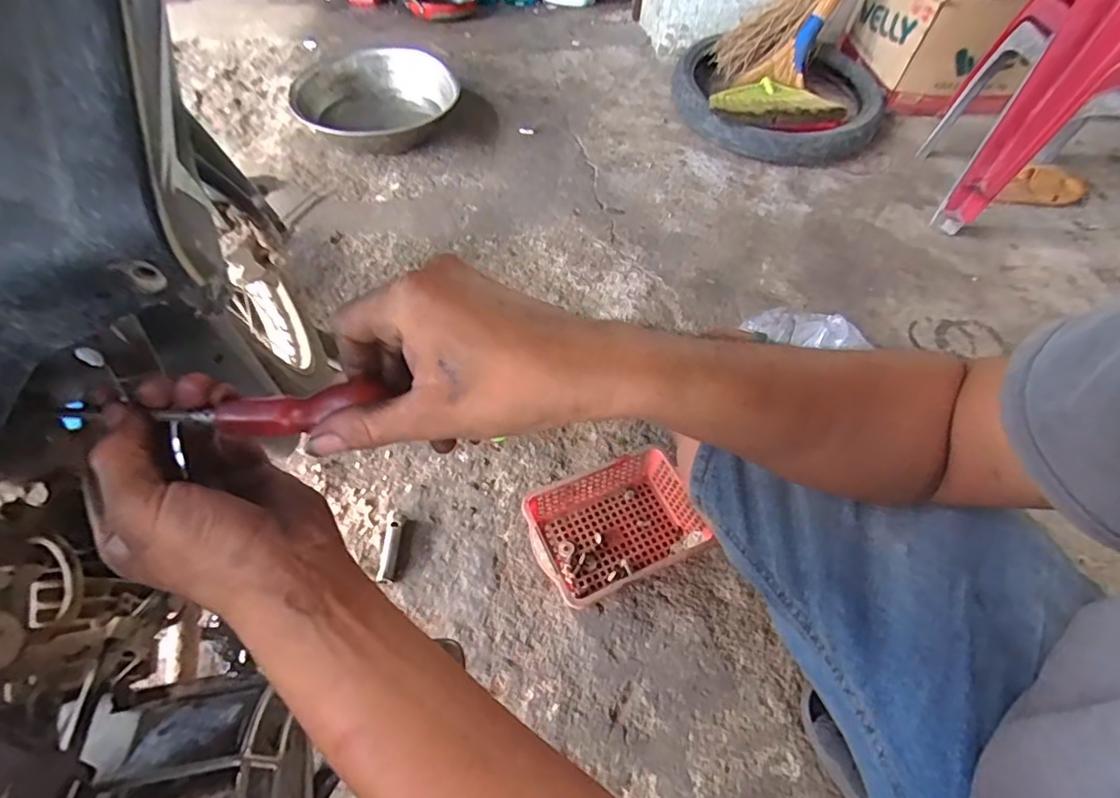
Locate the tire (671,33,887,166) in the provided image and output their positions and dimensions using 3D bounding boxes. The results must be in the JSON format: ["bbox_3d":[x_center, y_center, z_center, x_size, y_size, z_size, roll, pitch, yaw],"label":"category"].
[{"bbox_3d":[0.563,-0.776,1.432,0.544,0.089,0.451,3,57,-1],"label":"tire"}]

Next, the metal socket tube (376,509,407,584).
[{"bbox_3d":[-0.235,0.206,0.774,0.023,0.015,0.097,4,57,0],"label":"metal socket tube"}]

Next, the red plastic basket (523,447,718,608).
[{"bbox_3d":[0.066,0.179,0.761,0.211,0.064,0.157,-21,61,-16],"label":"red plastic basket"}]

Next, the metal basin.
[{"bbox_3d":[-0.433,-0.694,1.311,0.340,0.121,0.340,1,57,-2],"label":"metal basin"}]

